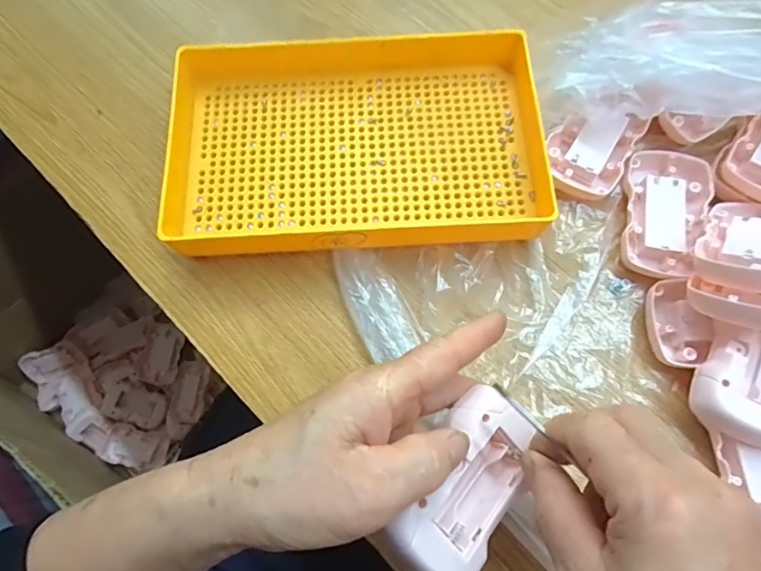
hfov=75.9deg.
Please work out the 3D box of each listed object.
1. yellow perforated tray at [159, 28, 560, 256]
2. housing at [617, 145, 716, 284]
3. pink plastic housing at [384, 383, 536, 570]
[{"bbox_3d":[-0.014,-0.104,0.341,0.254,0.036,0.168,-3,72,0],"label":"yellow perforated tray"},{"bbox_3d":[0.189,-0.047,0.328,0.053,0.014,0.092,15,73,6],"label":"housing"},{"bbox_3d":[0.038,0.092,0.228,0.048,0.027,0.081,44,66,-14],"label":"pink plastic housing"}]

